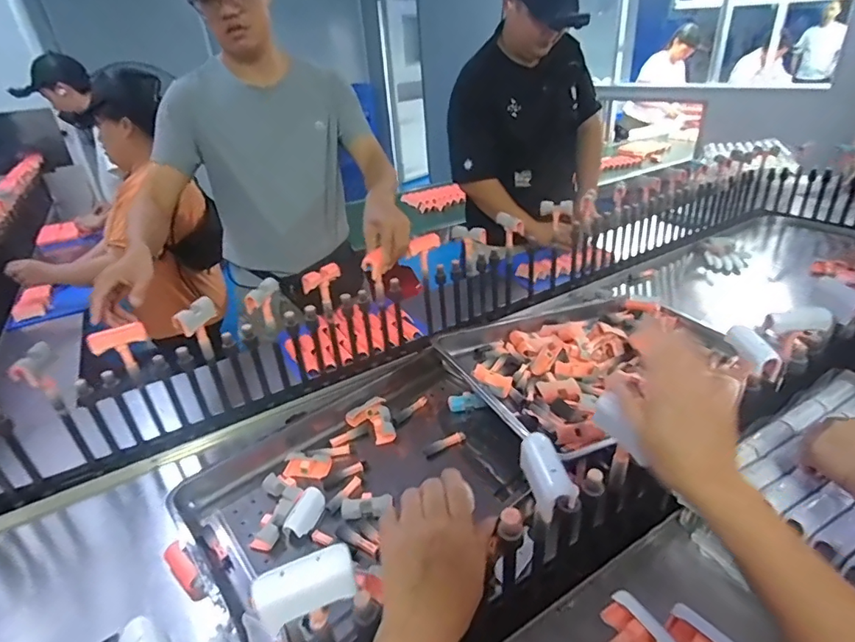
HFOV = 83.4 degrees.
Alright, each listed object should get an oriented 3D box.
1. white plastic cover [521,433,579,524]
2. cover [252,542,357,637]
[{"bbox_3d":[0.110,0.142,0.450,0.030,0.032,0.080,-8,30,-7],"label":"white plastic cover"},{"bbox_3d":[-0.095,0.207,0.375,0.074,0.037,0.031,-14,31,-16],"label":"cover"}]

